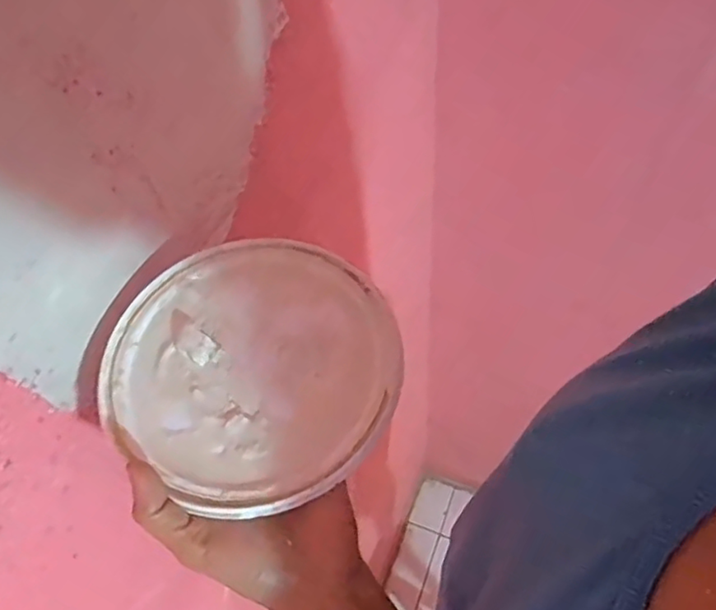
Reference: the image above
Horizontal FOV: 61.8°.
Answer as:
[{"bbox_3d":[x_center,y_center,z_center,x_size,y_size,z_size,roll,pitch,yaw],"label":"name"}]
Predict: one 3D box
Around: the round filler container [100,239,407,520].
[{"bbox_3d":[-0.062,0.032,0.365,0.172,0.020,0.166,-2,53,3],"label":"round filler container"}]

